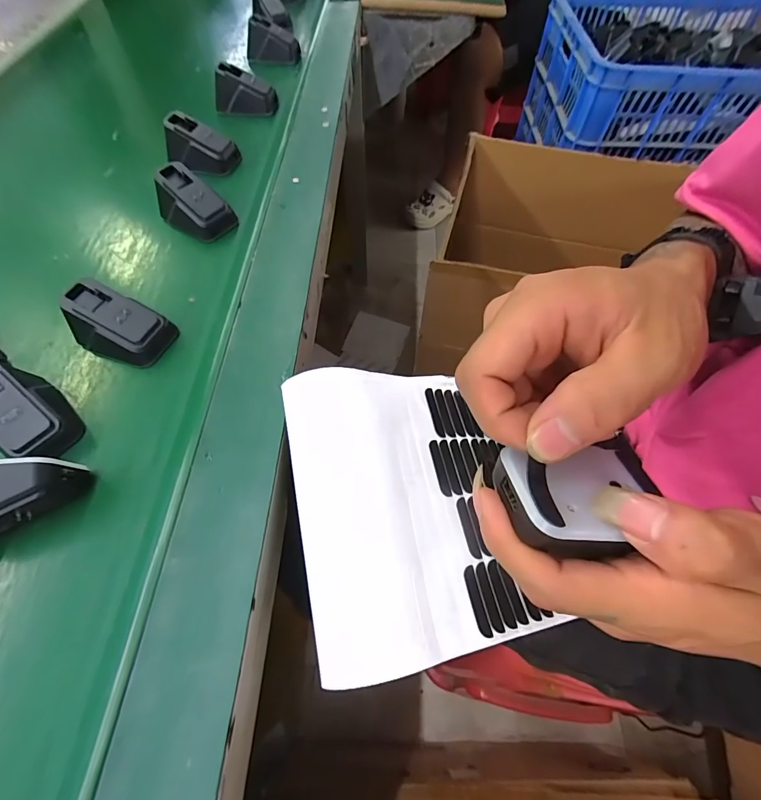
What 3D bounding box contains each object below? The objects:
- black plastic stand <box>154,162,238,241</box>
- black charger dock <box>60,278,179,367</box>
[{"bbox_3d":[-0.172,-0.177,0.358,0.064,0.039,0.039,29,64,16],"label":"black plastic stand"},{"bbox_3d":[-0.191,-0.052,0.285,0.059,0.039,0.043,13,61,8],"label":"black charger dock"}]

